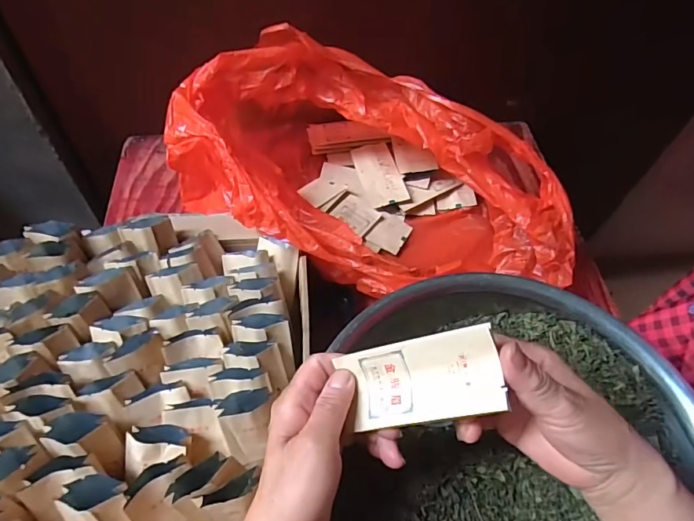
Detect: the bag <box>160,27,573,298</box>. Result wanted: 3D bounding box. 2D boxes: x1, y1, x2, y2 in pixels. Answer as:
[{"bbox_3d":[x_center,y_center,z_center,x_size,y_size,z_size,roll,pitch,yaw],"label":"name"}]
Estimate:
[{"bbox_3d":[0.026,-0.080,0.519,0.437,0.175,0.250,28,59,14],"label":"bag"}]

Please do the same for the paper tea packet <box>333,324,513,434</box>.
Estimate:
[{"bbox_3d":[0.046,0.076,0.294,0.101,0.007,0.051,-20,71,27],"label":"paper tea packet"}]

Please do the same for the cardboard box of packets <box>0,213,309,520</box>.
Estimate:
[{"bbox_3d":[-0.201,0.117,0.419,0.327,0.108,0.342,-1,56,-5],"label":"cardboard box of packets"}]

